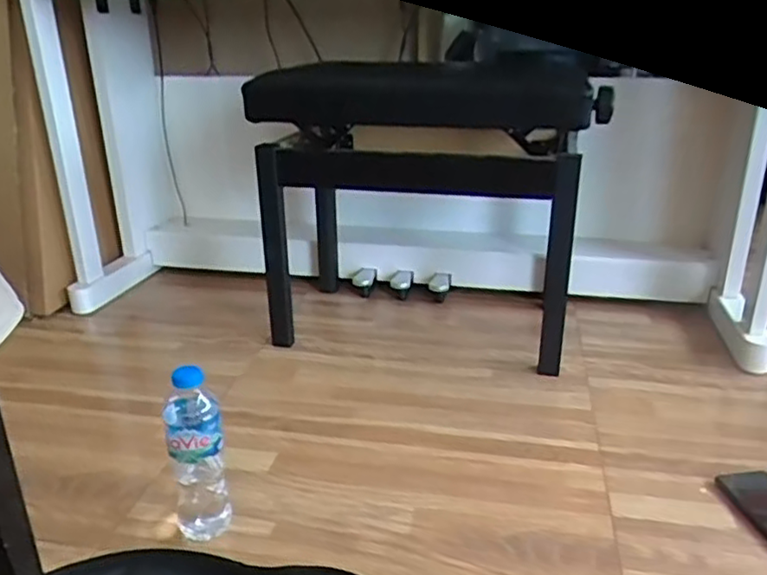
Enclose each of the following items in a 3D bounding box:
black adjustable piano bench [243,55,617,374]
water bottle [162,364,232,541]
[{"bbox_3d":[0.044,-0.156,1.274,0.637,0.519,0.407,9,23,22],"label":"black adjustable piano bench"},{"bbox_3d":[-0.219,0.192,0.761,0.060,0.216,0.059,-6,22,-15],"label":"water bottle"}]

